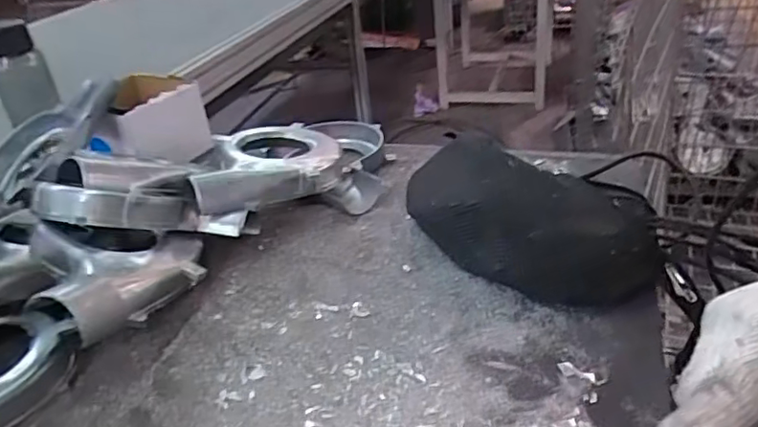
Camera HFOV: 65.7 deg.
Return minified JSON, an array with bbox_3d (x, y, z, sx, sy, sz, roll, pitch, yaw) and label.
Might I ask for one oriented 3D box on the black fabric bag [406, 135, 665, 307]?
[{"bbox_3d":[0.133,0.006,0.551,0.230,0.081,0.110,20,39,36],"label":"black fabric bag"}]

